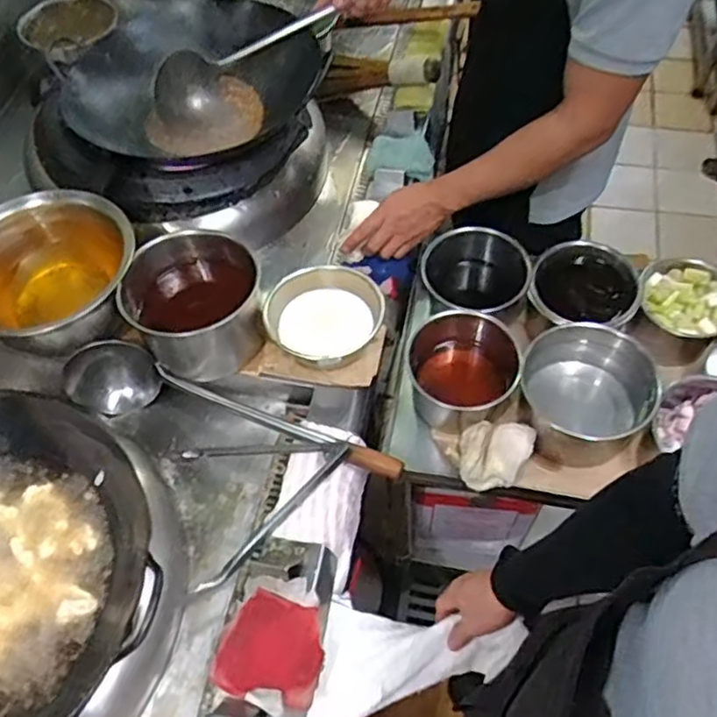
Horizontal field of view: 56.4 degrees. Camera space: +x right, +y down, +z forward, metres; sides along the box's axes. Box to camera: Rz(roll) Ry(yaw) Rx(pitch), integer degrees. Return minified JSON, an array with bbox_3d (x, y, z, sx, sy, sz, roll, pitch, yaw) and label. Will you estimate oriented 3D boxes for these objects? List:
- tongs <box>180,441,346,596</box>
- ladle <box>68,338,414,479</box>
[{"bbox_3d":[-0.123,0.166,0.885,0.240,0.071,0.208,-16,59,-6],"label":"tongs"},{"bbox_3d":[-0.182,0.078,0.952,0.511,0.117,0.096,12,60,11],"label":"ladle"}]

